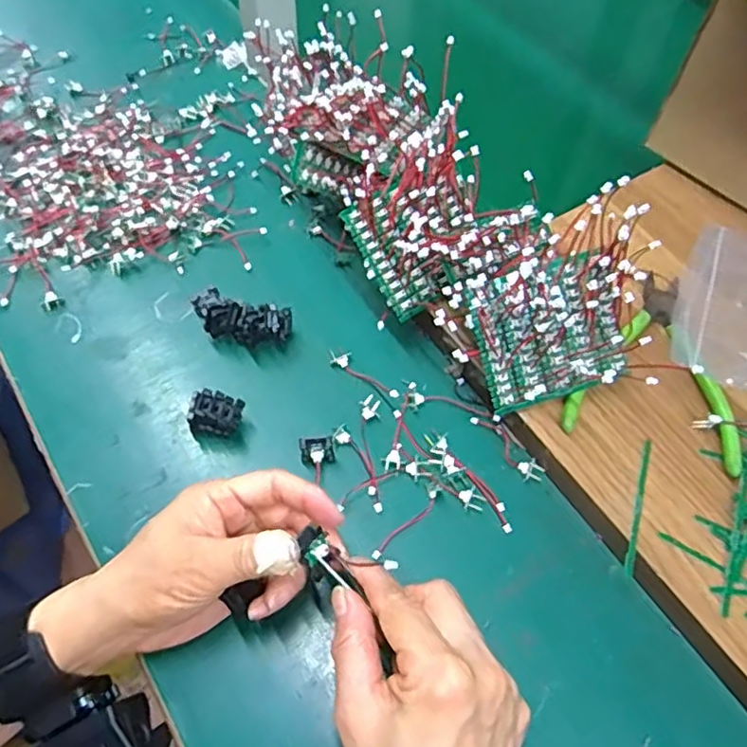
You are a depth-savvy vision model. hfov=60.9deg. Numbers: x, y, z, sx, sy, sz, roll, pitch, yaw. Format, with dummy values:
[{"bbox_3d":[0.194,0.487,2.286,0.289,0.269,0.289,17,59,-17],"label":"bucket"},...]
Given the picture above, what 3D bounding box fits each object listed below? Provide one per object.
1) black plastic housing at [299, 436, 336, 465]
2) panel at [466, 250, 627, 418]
[{"bbox_3d":[-0.035,0.049,0.399,0.020,0.023,0.012,-3,58,-4],"label":"black plastic housing"},{"bbox_3d":[0.106,-0.025,0.383,0.083,0.013,0.088,-16,103,0],"label":"panel"}]

